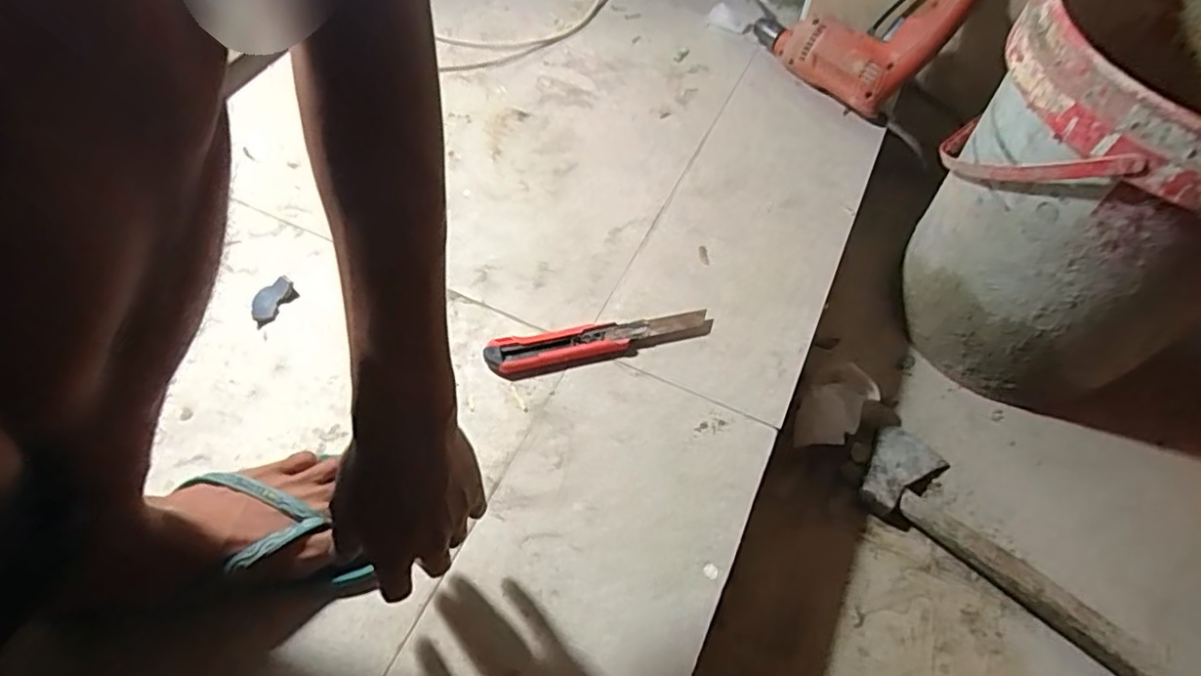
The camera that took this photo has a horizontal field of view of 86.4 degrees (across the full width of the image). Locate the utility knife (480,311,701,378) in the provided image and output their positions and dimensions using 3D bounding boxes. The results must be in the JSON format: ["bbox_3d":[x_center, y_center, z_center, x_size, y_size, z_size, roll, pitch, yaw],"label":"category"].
[{"bbox_3d":[-0.002,0.000,0.600,0.206,0.015,0.037,-13,57,-10],"label":"utility knife"}]

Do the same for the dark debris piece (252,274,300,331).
[{"bbox_3d":[-0.316,-0.036,0.616,0.030,0.010,0.050,29,60,17],"label":"dark debris piece"}]

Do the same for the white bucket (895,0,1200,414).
[{"bbox_3d":[0.518,-0.141,0.664,0.332,0.361,0.293,-35,64,-24],"label":"white bucket"}]

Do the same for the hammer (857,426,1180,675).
[{"bbox_3d":[0.416,0.210,0.616,0.333,0.031,0.105,35,60,19],"label":"hammer"}]

